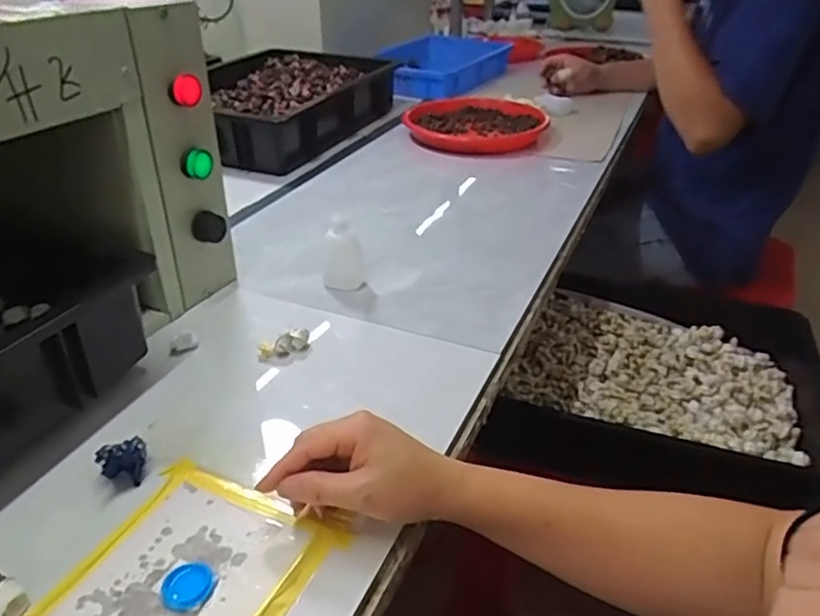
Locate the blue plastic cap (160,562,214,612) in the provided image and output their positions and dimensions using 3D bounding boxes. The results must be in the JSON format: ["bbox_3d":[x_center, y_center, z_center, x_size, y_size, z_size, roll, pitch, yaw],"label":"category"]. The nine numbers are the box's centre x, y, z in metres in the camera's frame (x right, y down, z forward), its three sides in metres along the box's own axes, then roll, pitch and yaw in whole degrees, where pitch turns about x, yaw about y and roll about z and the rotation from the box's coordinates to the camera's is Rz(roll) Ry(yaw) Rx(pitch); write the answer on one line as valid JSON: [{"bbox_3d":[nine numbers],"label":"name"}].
[{"bbox_3d":[-0.131,0.163,0.375,0.029,0.006,0.027,1,32,0],"label":"blue plastic cap"}]

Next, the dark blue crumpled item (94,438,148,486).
[{"bbox_3d":[-0.202,0.109,0.449,0.032,0.020,0.028,-14,35,-22],"label":"dark blue crumpled item"}]

